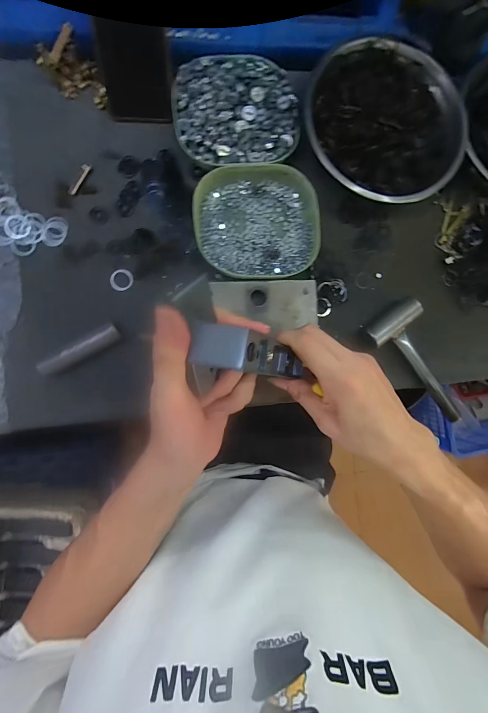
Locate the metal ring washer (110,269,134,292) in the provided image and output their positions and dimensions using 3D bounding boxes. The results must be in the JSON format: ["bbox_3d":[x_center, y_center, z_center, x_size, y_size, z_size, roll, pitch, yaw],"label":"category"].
[{"bbox_3d":[-0.149,-0.093,0.397,0.027,0.004,0.027,0,88,-8],"label":"metal ring washer"}]

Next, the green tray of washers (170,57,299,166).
[{"bbox_3d":[-0.010,-0.298,0.405,0.147,0.034,0.130,-8,89,-8],"label":"green tray of washers"}]

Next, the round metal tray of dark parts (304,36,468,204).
[{"bbox_3d":[0.171,-0.283,0.415,0.188,0.060,0.196,0,88,-8],"label":"round metal tray of dark parts"}]

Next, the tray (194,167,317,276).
[{"bbox_3d":[0.016,-0.166,0.408,0.149,0.027,0.132,-4,88,-8],"label":"tray"}]

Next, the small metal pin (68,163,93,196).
[{"bbox_3d":[-0.196,-0.212,0.390,0.011,0.004,0.042,26,85,-6],"label":"small metal pin"}]

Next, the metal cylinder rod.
[{"bbox_3d":[-0.186,-0.006,0.374,0.093,0.015,0.015,-32,92,-8],"label":"metal cylinder rod"}]

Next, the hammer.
[{"bbox_3d":[0.230,0.013,0.425,0.074,0.032,0.165,-35,93,-8],"label":"hammer"}]

